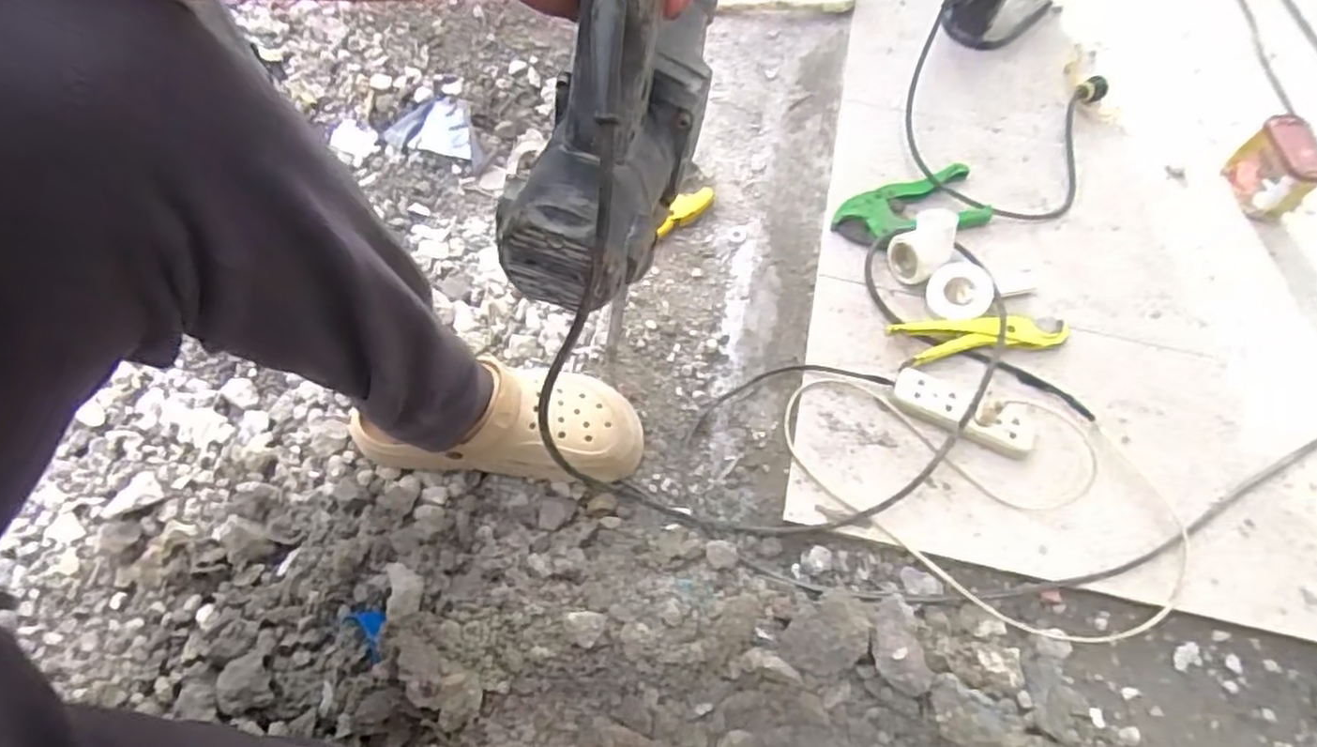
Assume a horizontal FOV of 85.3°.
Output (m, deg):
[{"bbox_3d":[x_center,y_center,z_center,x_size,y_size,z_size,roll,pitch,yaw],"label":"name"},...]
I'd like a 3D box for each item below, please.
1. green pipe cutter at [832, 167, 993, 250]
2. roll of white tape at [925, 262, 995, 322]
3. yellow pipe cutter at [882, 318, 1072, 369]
[{"bbox_3d":[0.310,-0.200,0.876,0.193,0.033,0.090,-17,66,-9],"label":"green pipe cutter"},{"bbox_3d":[0.342,-0.093,0.810,0.071,0.018,0.071,-26,86,4],"label":"roll of white tape"},{"bbox_3d":[0.361,-0.040,0.791,0.200,0.017,0.052,-5,65,-4],"label":"yellow pipe cutter"}]

